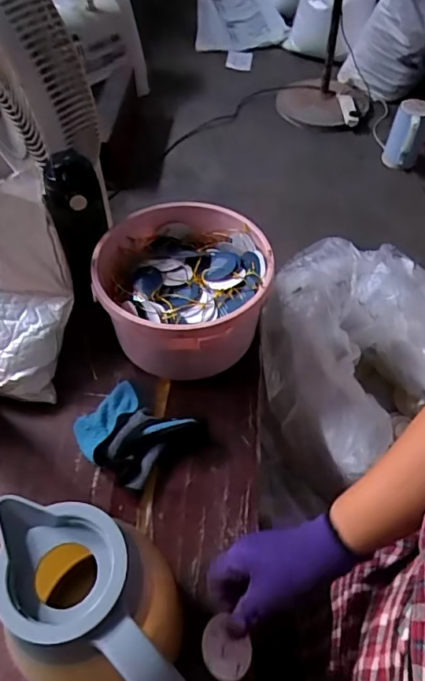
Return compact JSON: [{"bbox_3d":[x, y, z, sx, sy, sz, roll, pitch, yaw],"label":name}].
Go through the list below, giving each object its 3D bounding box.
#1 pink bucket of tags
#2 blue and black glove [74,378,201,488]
[{"bbox_3d":[-0.038,-0.061,0.691,0.209,0.124,0.223,-4,50,-3],"label":"pink bucket of tags"},{"bbox_3d":[-0.097,0.111,0.623,0.130,0.042,0.103,29,56,23],"label":"blue and black glove"}]

